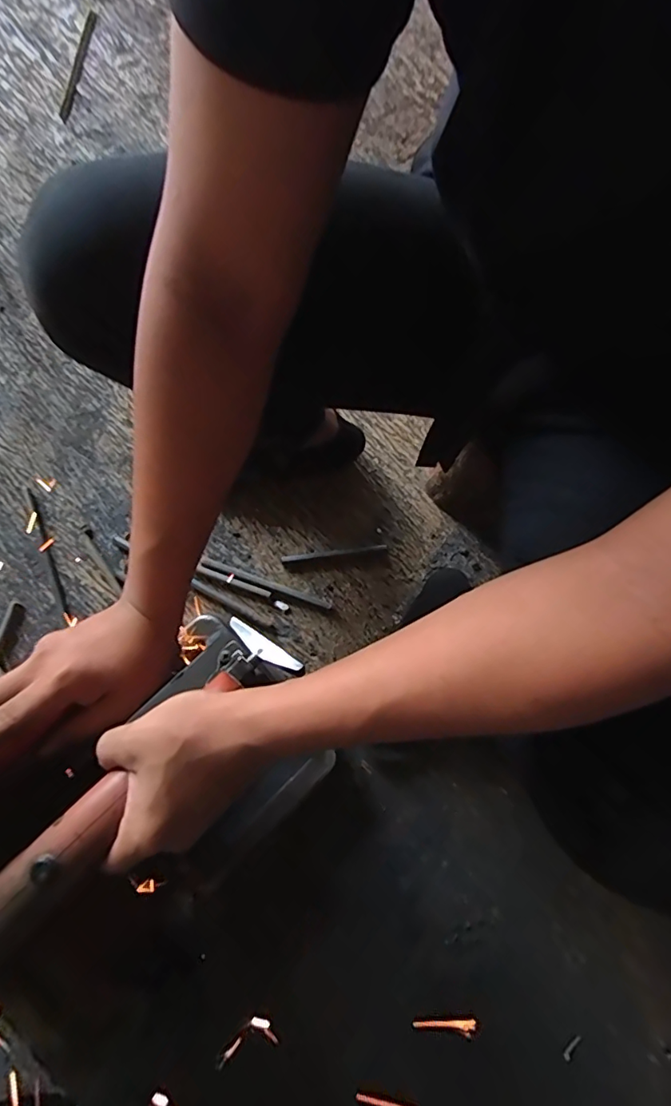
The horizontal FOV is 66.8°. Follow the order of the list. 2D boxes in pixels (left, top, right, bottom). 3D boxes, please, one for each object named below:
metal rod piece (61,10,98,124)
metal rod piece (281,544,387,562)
[{"bbox_3d":[-0.437,-0.833,0.865,0.019,0.006,0.230,8,79,0],"label":"metal rod piece"},{"bbox_3d":[-0.002,0.000,0.733,0.148,0.007,0.009,-7,79,-2],"label":"metal rod piece"}]

